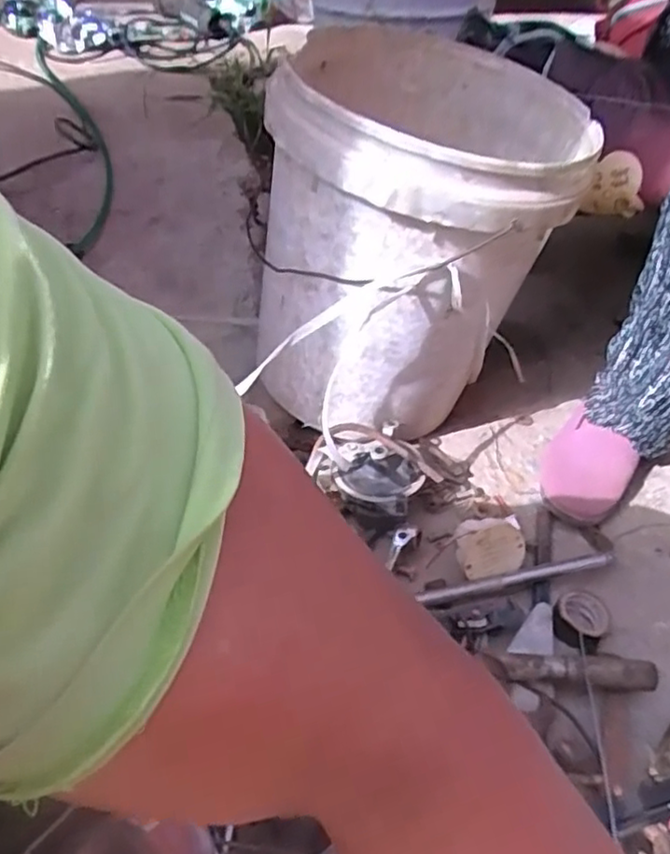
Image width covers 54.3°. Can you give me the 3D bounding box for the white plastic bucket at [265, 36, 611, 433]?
[{"bbox_3d":[0.086,-0.195,0.717,0.298,0.333,0.366,10,43,8],"label":"white plastic bucket"}]

